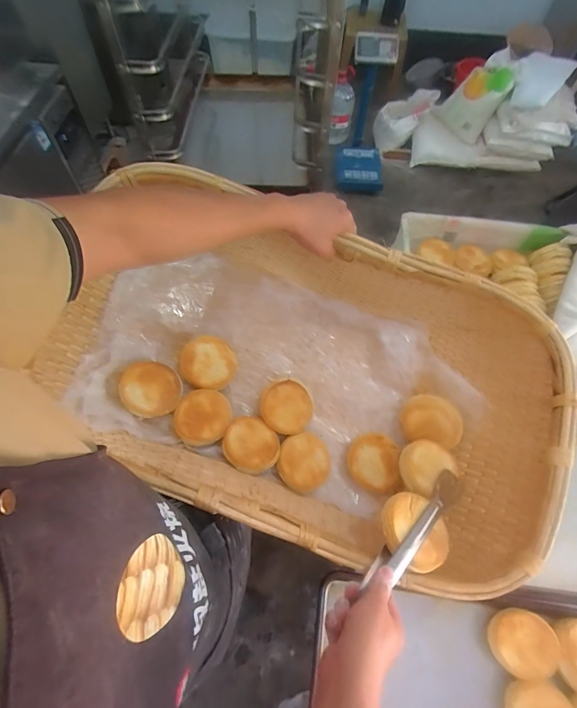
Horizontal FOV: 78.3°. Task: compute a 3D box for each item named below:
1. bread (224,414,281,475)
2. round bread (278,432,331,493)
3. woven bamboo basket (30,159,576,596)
[{"bbox_3d":[-0.066,0.162,0.631,0.099,0.034,0.089,42,65,18],"label":"bread"},{"bbox_3d":[0.030,0.194,0.640,0.091,0.023,0.096,2,59,-3],"label":"round bread"},{"bbox_3d":[0.026,0.045,0.614,0.791,0.248,0.472,20,68,3],"label":"woven bamboo basket"}]

